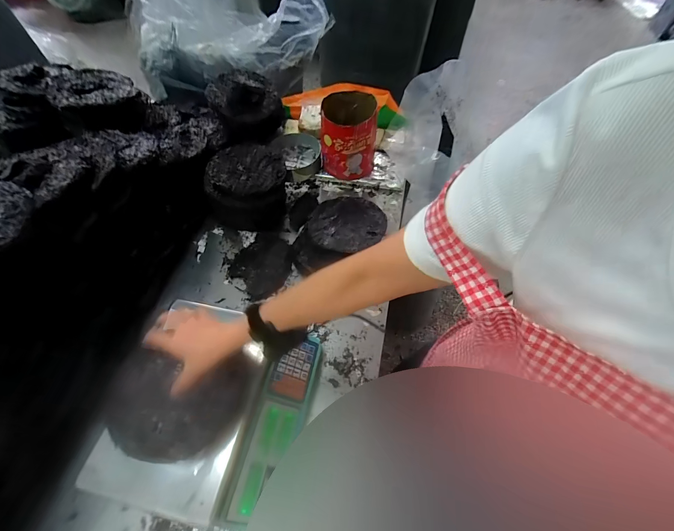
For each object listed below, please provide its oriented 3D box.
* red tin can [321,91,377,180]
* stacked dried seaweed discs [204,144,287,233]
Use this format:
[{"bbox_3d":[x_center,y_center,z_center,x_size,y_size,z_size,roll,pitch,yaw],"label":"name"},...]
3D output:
[{"bbox_3d":[0.034,-0.380,0.896,0.155,0.169,0.175,4,59,3],"label":"red tin can"},{"bbox_3d":[-0.243,-0.231,0.853,0.202,0.111,0.223,0,59,1],"label":"stacked dried seaweed discs"}]

